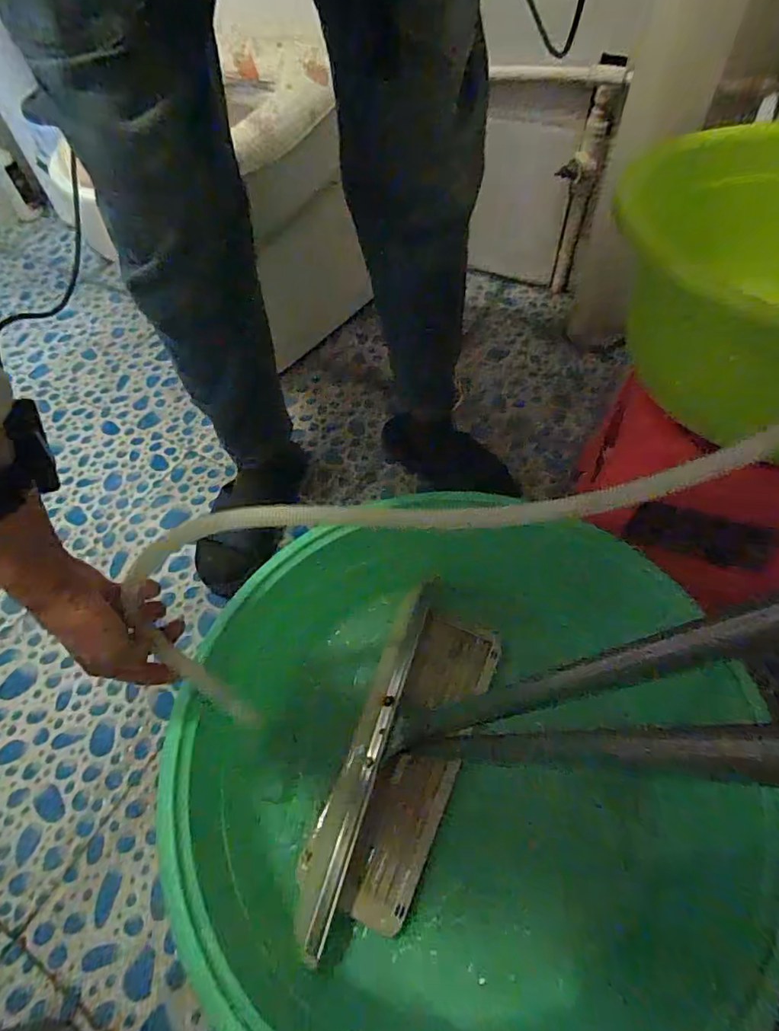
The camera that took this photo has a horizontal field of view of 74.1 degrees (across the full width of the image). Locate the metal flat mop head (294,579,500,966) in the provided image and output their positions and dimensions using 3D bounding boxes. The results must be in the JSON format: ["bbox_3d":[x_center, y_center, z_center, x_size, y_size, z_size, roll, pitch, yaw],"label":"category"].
[{"bbox_3d":[0.011,0.259,0.566,0.129,0.035,0.370,19,59,16],"label":"metal flat mop head"}]

